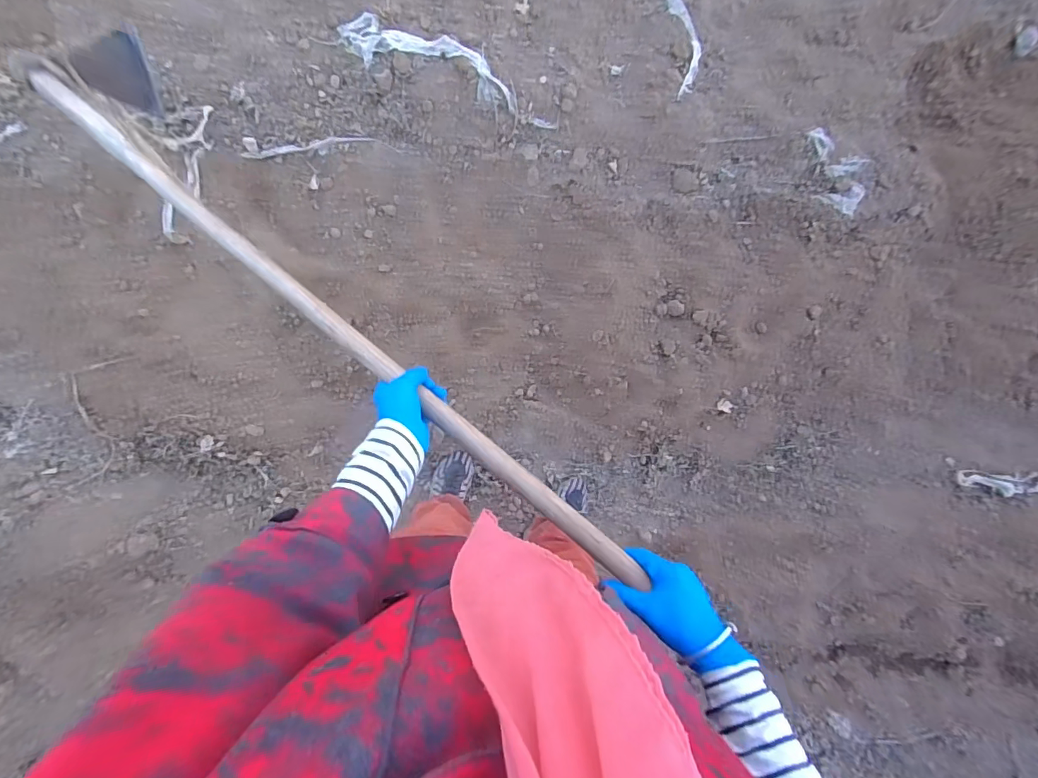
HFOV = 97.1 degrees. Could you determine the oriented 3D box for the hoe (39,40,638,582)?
[{"bbox_3d":[-0.295,-0.164,0.635,1.139,0.162,0.115,41,85,13],"label":"hoe"}]

